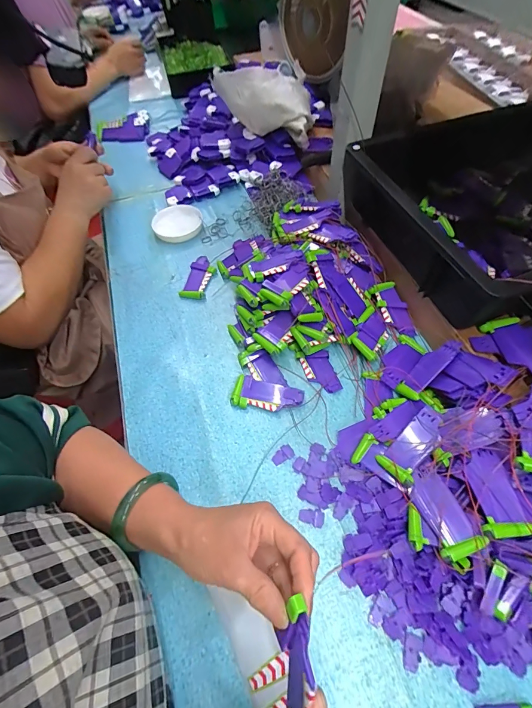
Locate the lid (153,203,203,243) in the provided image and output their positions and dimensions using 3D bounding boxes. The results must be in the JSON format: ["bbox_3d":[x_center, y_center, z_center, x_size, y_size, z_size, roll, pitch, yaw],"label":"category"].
[{"bbox_3d":[-0.167,-0.248,0.629,0.087,0.022,0.092,-2,58,2],"label":"lid"}]

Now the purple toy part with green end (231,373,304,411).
[{"bbox_3d":[0.000,0.056,0.431,0.090,0.011,0.043,15,60,12],"label":"purple toy part with green end"}]

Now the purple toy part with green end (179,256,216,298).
[{"bbox_3d":[-0.109,-0.127,0.552,0.044,0.013,0.087,9,59,9],"label":"purple toy part with green end"}]

